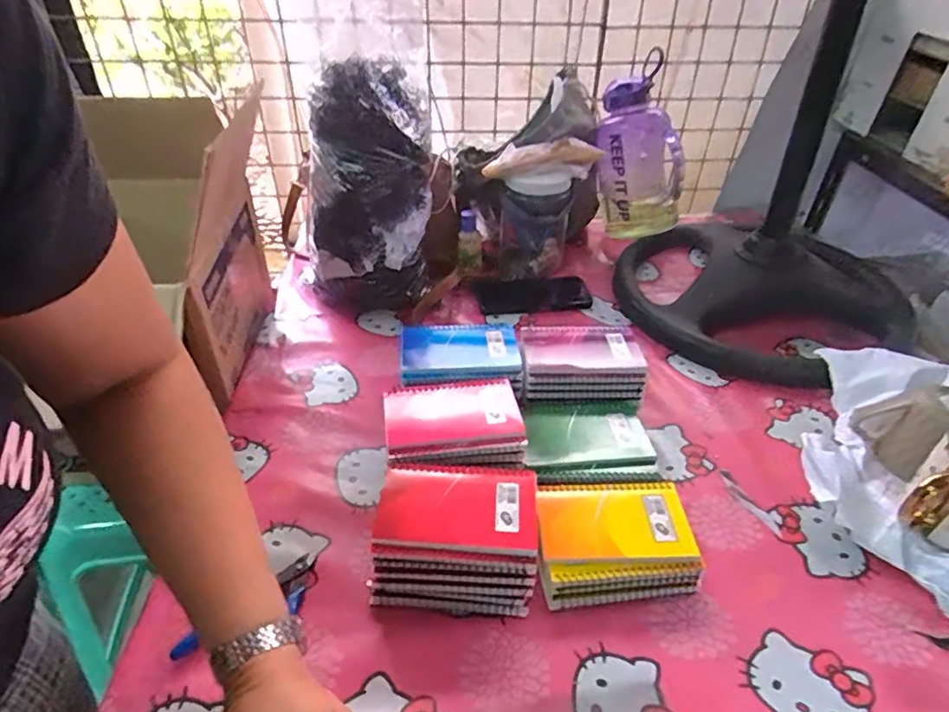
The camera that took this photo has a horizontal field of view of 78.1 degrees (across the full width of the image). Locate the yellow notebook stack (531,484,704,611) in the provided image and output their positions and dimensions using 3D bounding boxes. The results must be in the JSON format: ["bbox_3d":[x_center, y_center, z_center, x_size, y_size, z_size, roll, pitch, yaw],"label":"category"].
[{"bbox_3d":[0.122,0.165,0.524,0.130,0.039,0.103,-1,38,-3],"label":"yellow notebook stack"}]

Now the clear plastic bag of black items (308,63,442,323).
[{"bbox_3d":[-0.139,-0.204,0.769,0.168,0.315,0.090,-10,39,-13],"label":"clear plastic bag of black items"}]

